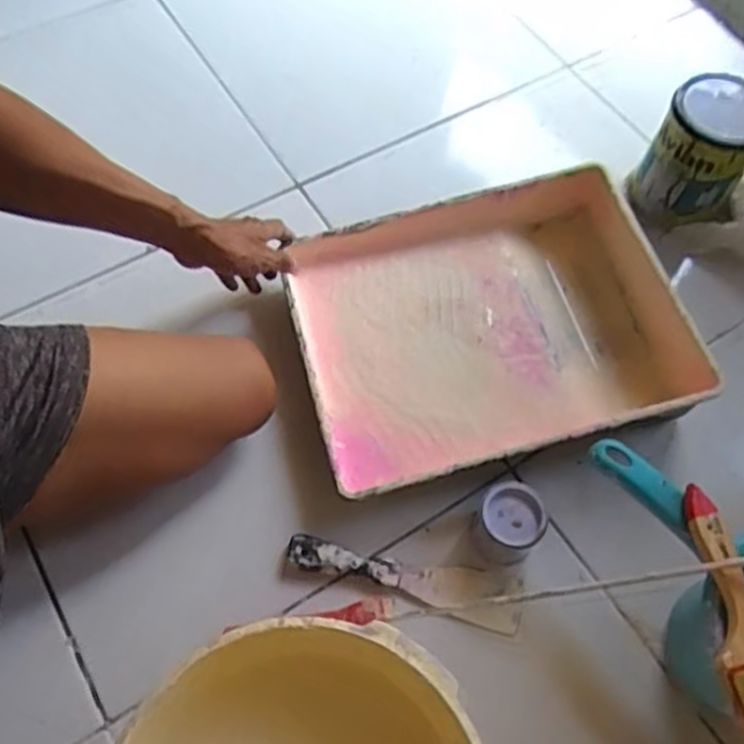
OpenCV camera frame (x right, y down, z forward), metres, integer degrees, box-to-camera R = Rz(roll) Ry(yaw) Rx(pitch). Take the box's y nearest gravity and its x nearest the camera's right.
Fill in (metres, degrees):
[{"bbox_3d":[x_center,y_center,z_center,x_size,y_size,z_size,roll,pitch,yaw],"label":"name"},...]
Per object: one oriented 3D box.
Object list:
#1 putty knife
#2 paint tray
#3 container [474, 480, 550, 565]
[{"bbox_3d":[0.028,0.178,0.620,0.204,0.015,0.044,13,64,5],"label":"putty knife"},{"bbox_3d":[0.109,-0.038,0.717,0.354,0.096,0.272,-14,65,-8],"label":"paint tray"},{"bbox_3d":[0.117,0.130,0.612,0.054,0.051,0.055,0,63,-1],"label":"container"}]

